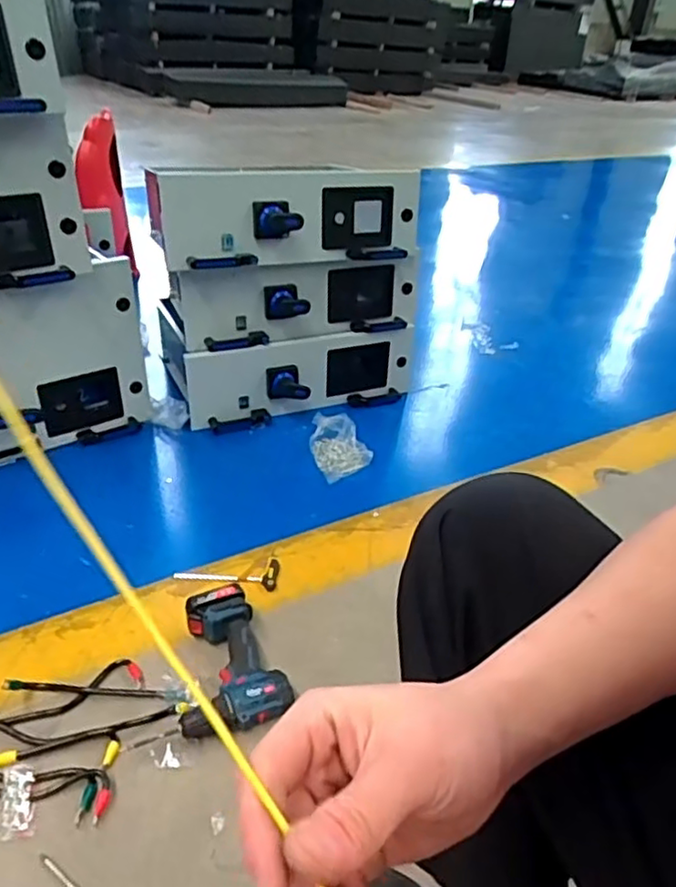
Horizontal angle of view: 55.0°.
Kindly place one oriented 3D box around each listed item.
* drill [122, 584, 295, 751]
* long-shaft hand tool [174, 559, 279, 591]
[{"bbox_3d":[-0.194,0.318,0.945,0.216,0.067,0.213,-8,35,-17],"label":"drill"},{"bbox_3d":[-0.190,0.221,1.139,0.174,0.015,0.065,7,33,6],"label":"long-shaft hand tool"}]

